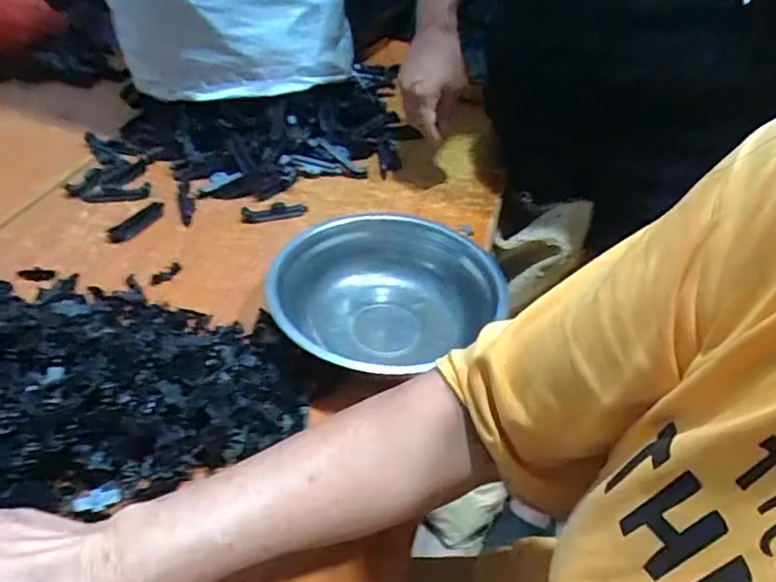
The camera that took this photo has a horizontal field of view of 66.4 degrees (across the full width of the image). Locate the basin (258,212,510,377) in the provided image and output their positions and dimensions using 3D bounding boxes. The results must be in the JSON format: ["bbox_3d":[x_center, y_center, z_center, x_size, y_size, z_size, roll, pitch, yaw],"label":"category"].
[{"bbox_3d":[-0.013,0.006,0.538,0.203,0.062,0.169,-30,53,-33],"label":"basin"}]

